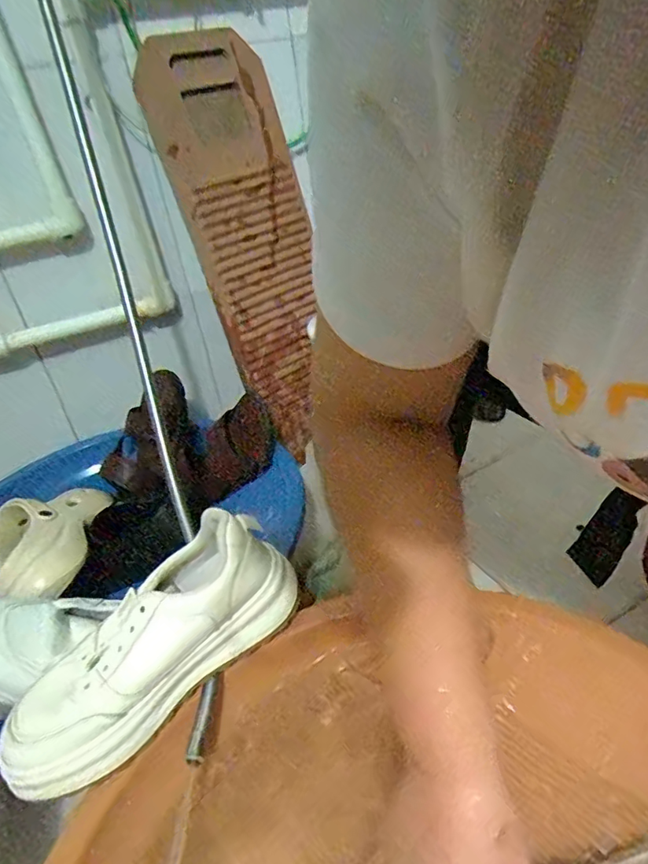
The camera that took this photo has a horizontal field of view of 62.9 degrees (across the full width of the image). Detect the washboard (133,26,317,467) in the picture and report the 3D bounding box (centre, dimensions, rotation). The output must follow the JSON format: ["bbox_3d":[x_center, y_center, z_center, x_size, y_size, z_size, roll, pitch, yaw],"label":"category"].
[{"bbox_3d":[-0.091,-0.260,0.825,0.199,0.601,0.018,-32,28,-29],"label":"washboard"}]

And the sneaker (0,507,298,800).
[{"bbox_3d":[-0.137,0.163,0.416,0.239,0.089,0.085,-40,42,-18],"label":"sneaker"}]

